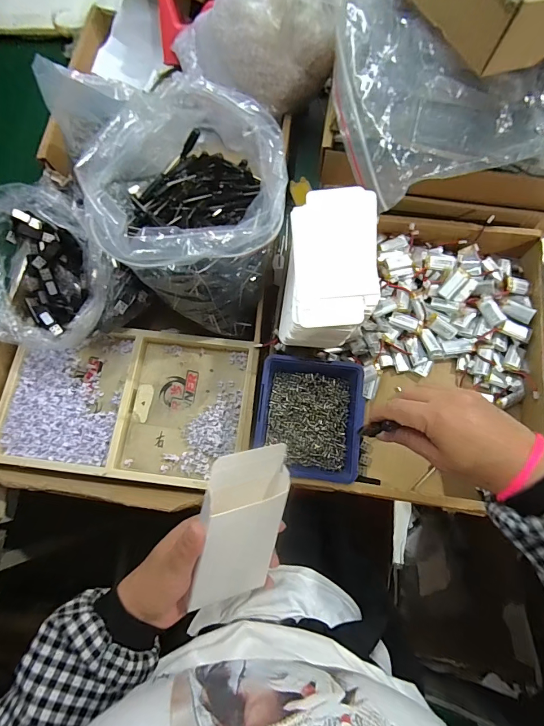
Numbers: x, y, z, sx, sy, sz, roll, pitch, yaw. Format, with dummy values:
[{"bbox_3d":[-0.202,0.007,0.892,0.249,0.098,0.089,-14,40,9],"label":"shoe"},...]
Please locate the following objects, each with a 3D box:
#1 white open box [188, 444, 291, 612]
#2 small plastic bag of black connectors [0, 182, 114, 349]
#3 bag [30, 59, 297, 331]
[{"bbox_3d":[-0.027,0.137,0.287,0.074,0.018,0.140,-1,108,-38],"label":"white open box"},{"bbox_3d":[-0.289,-0.115,0.470,0.164,0.136,0.177,8,74,3],"label":"small plastic bag of black connectors"},{"bbox_3d":[-0.093,-0.173,0.430,0.213,0.186,0.194,32,77,9],"label":"bag"}]

